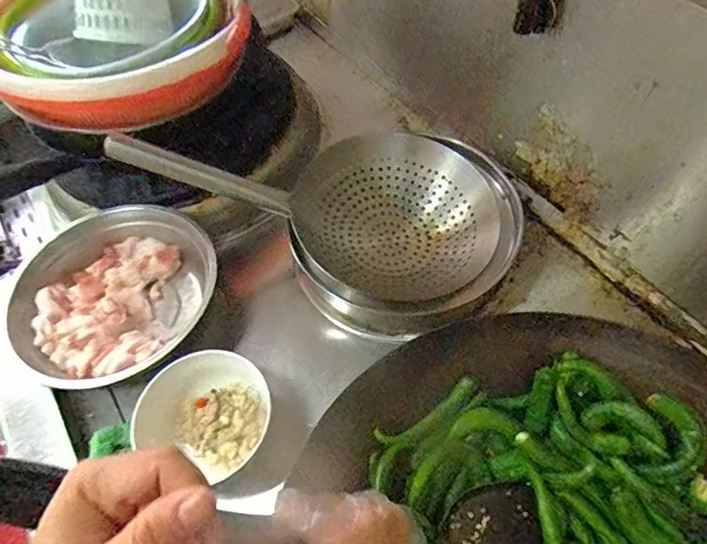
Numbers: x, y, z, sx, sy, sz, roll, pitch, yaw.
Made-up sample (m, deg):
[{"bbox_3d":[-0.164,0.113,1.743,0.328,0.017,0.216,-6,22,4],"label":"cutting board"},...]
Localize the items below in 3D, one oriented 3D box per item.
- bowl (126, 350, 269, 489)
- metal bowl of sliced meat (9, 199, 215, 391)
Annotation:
[{"bbox_3d":[-0.171,0.160,0.576,0.132,0.061,0.132,-1,57,2],"label":"bowl"},{"bbox_3d":[-0.312,0.034,0.670,0.254,0.072,0.267,-23,59,-11],"label":"metal bowl of sliced meat"}]

